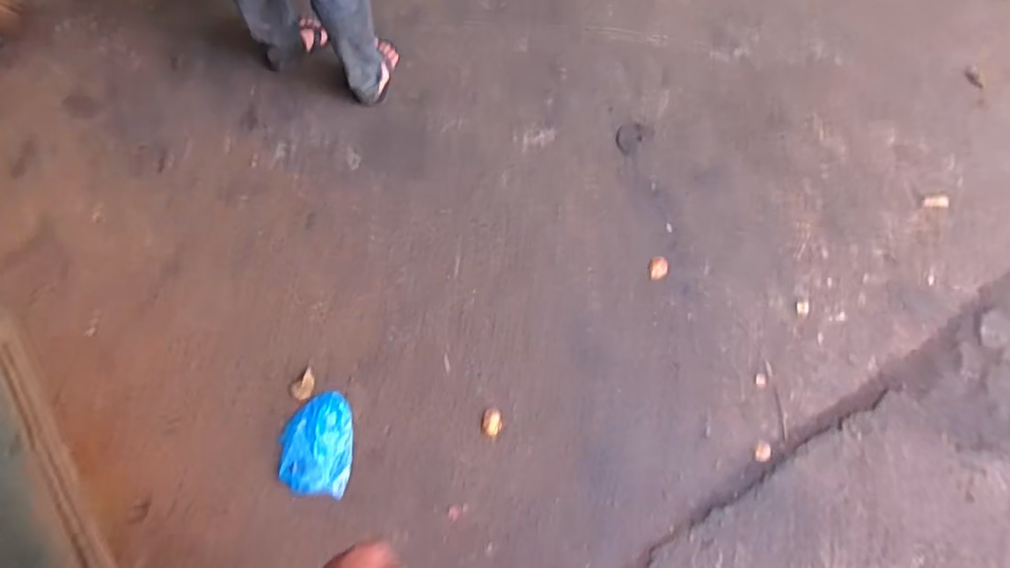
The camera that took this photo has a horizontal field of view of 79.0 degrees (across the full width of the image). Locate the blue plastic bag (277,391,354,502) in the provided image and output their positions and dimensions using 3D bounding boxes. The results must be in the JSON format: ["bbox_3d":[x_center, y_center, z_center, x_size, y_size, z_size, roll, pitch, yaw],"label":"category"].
[{"bbox_3d":[-0.428,0.360,1.387,0.161,0.038,0.231,-1,62,-3],"label":"blue plastic bag"}]

